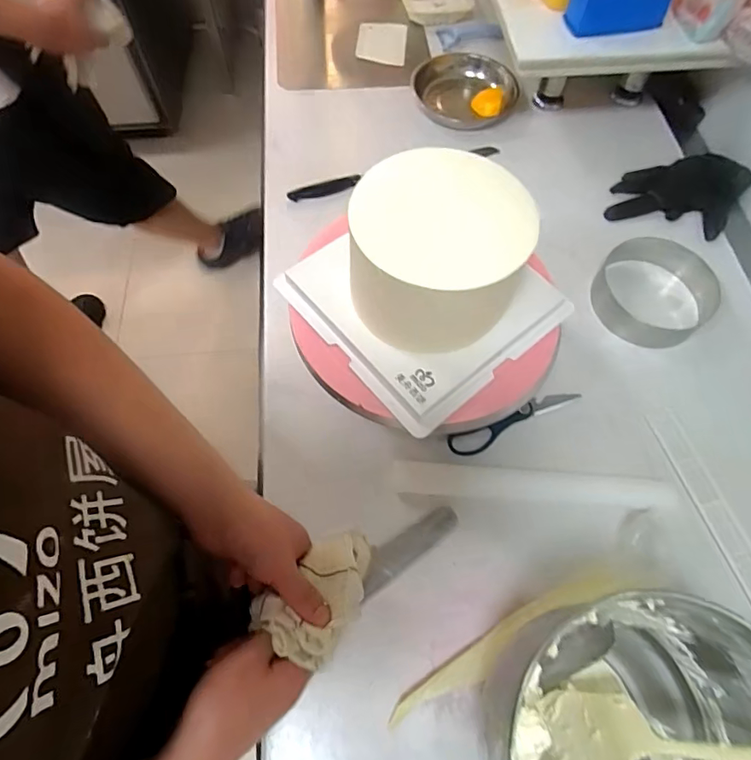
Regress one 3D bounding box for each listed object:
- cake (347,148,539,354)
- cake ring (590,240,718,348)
[{"bbox_3d":[0.056,-0.122,0.473,0.154,0.112,0.156,1,64,0],"label":"cake"},{"bbox_3d":[0.393,-0.127,0.701,0.143,0.054,0.160,-38,70,-17],"label":"cake ring"}]

